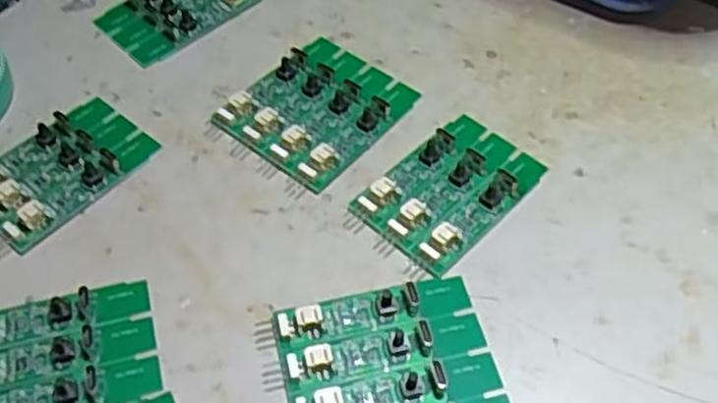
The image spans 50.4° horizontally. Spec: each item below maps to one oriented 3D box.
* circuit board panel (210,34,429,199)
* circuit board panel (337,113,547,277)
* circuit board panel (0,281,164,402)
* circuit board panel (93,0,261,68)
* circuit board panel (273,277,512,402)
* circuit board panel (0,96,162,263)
[{"bbox_3d":[-0.016,-0.038,0.294,0.055,0.008,0.063,34,61,22],"label":"circuit board panel"},{"bbox_3d":[0.032,-0.005,0.268,0.040,0.008,0.066,38,63,24],"label":"circuit board panel"},{"bbox_3d":[-0.094,0.047,0.231,0.062,0.008,0.042,-14,55,-9],"label":"circuit board panel"},{"bbox_3d":[-0.078,-0.085,0.330,0.062,0.006,0.039,-37,62,-23],"label":"circuit board panel"},{"bbox_3d":[0.010,0.050,0.228,0.062,0.008,0.054,-12,55,-7],"label":"circuit board panel"},{"bbox_3d":[-0.110,-0.011,0.275,0.040,0.006,0.068,34,61,22],"label":"circuit board panel"}]

